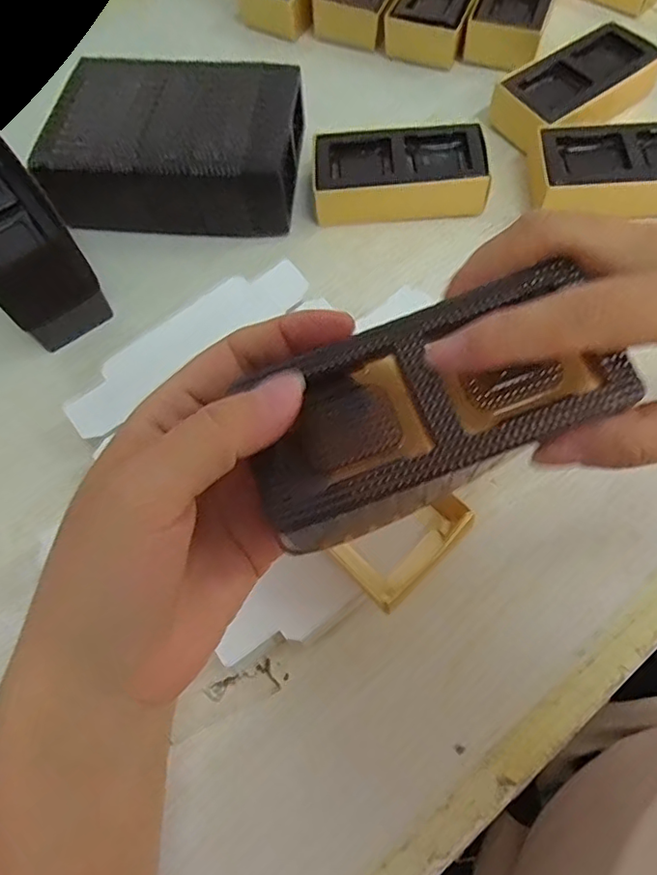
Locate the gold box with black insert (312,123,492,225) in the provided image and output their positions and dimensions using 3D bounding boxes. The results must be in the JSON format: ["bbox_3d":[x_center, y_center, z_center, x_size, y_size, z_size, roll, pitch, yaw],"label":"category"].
[{"bbox_3d":[0.047,-0.176,0.381,0.113,0.033,0.060,0,66,3],"label":"gold box with black insert"}]

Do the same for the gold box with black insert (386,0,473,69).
[{"bbox_3d":[0.093,-0.354,0.461,0.060,0.038,0.112,21,69,12],"label":"gold box with black insert"}]

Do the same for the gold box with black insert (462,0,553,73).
[{"bbox_3d":[0.152,-0.350,0.453,0.054,0.034,0.122,18,68,11],"label":"gold box with black insert"}]

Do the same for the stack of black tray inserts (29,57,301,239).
[{"bbox_3d":[-0.103,-0.200,0.390,0.165,0.056,0.126,4,66,5],"label":"stack of black tray inserts"}]

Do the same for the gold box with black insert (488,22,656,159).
[{"bbox_3d":[0.176,-0.252,0.409,0.115,0.033,0.062,-32,68,-11],"label":"gold box with black insert"}]

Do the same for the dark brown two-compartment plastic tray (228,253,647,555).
[{"bbox_3d":[0.027,-0.011,0.160,0.103,0.016,0.050,-23,67,-7],"label":"dark brown two-compartment plastic tray"}]

